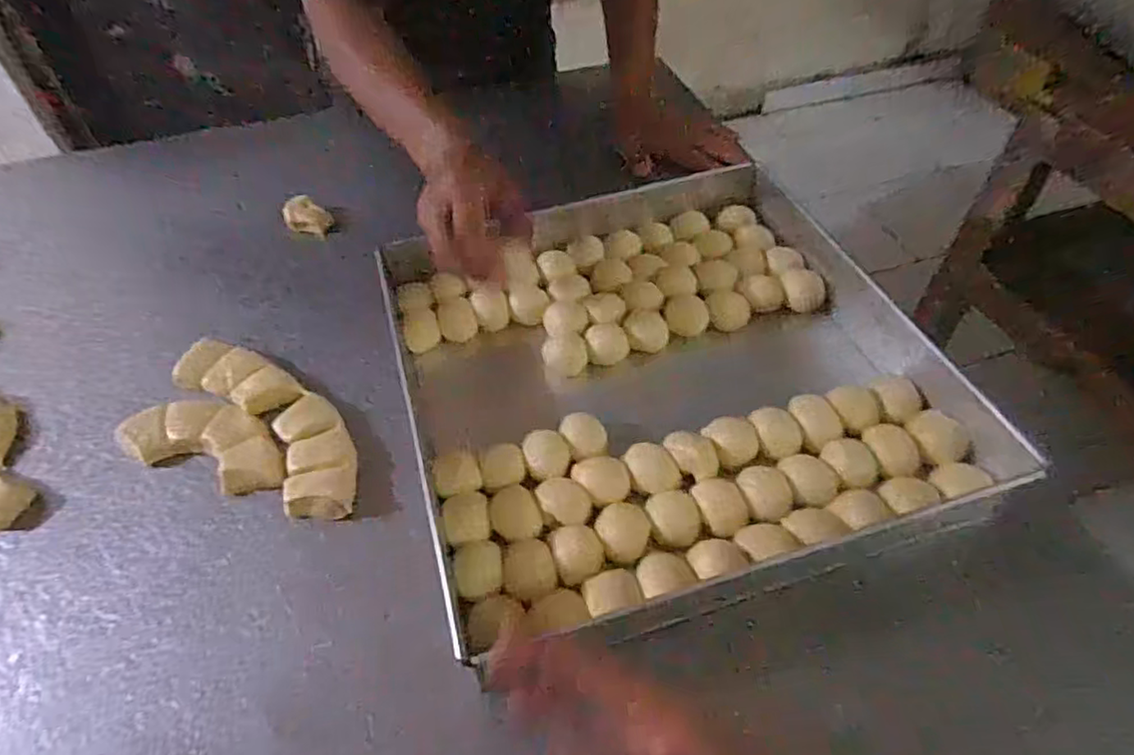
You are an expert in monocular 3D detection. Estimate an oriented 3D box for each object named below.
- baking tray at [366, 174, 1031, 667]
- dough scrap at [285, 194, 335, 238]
[{"bbox_3d":[0.076,-0.028,0.565,0.441,0.066,0.450,-13,50,-9],"label":"baking tray"},{"bbox_3d":[-0.299,-0.184,0.734,0.048,0.032,0.035,23,54,21],"label":"dough scrap"}]

